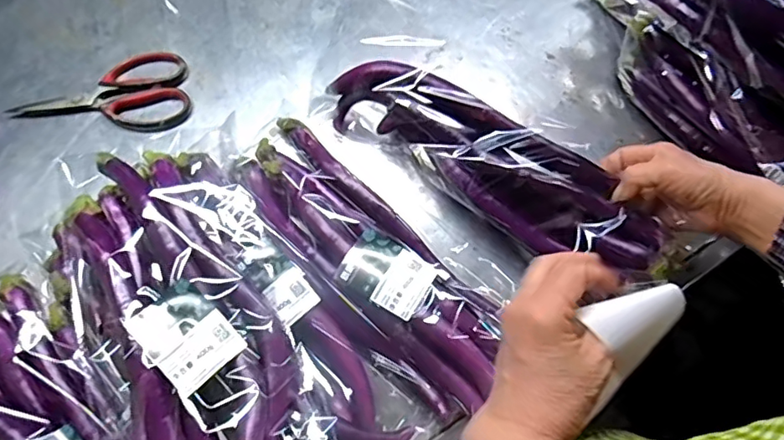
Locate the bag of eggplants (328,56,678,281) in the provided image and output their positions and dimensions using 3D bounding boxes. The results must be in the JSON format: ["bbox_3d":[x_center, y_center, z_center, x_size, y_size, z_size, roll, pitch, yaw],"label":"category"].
[{"bbox_3d":[0.102,-0.053,0.550,0.365,0.089,0.091,32,71,10],"label":"bag of eggplants"}]

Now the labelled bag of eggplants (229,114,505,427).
[{"bbox_3d":[-0.025,0.027,0.528,0.106,0.063,0.337,-39,76,-15],"label":"labelled bag of eggplants"}]

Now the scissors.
[{"bbox_3d":[-0.319,-0.128,0.596,0.185,0.017,0.095,-15,71,-8],"label":"scissors"}]

